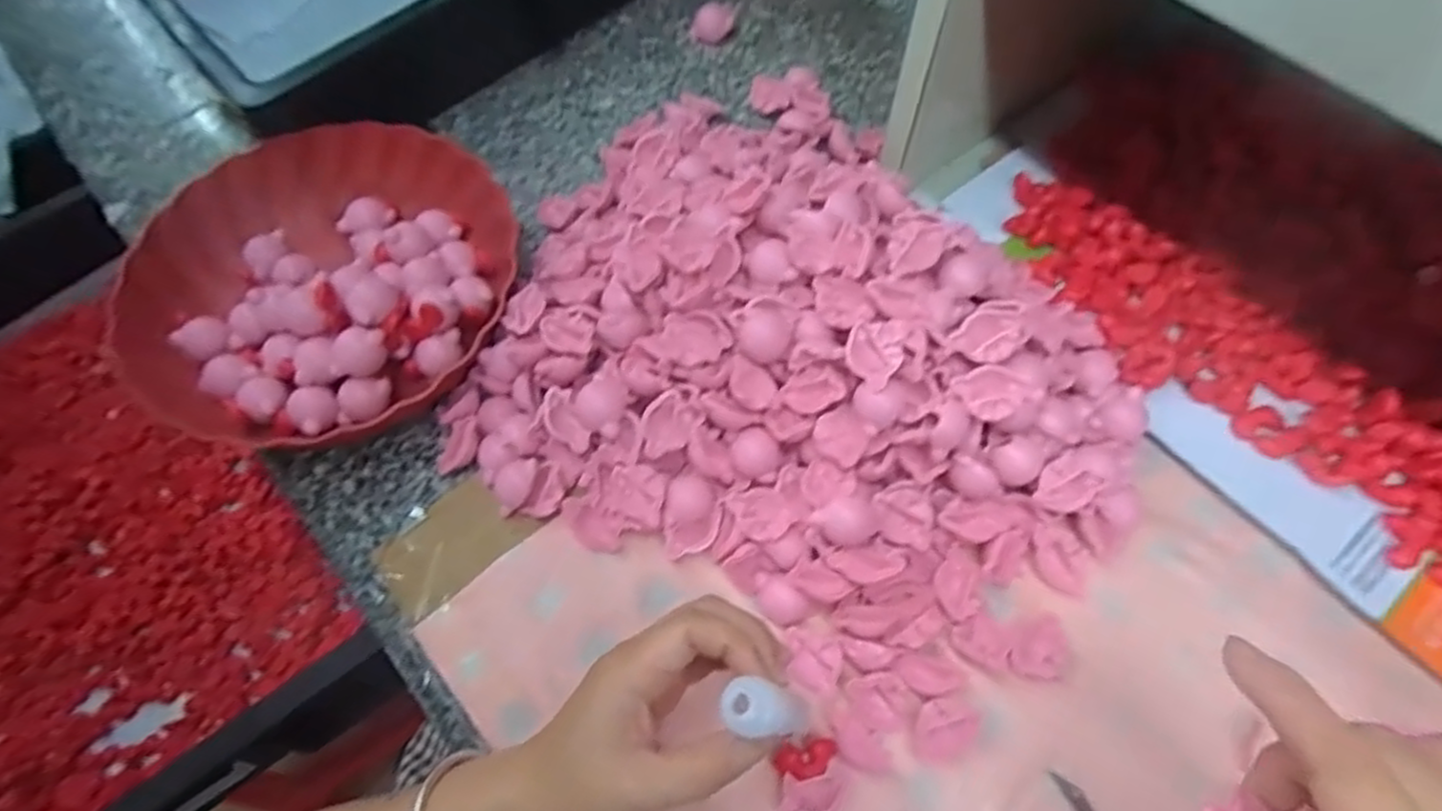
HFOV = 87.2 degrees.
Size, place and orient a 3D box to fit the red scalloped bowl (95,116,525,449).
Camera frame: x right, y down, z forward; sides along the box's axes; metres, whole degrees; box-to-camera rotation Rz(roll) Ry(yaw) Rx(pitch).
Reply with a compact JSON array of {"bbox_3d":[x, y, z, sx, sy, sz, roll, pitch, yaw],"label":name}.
[{"bbox_3d":[-0.262,-0.085,0.501,0.239,0.066,0.230,-1,63,1],"label":"red scalloped bowl"}]

